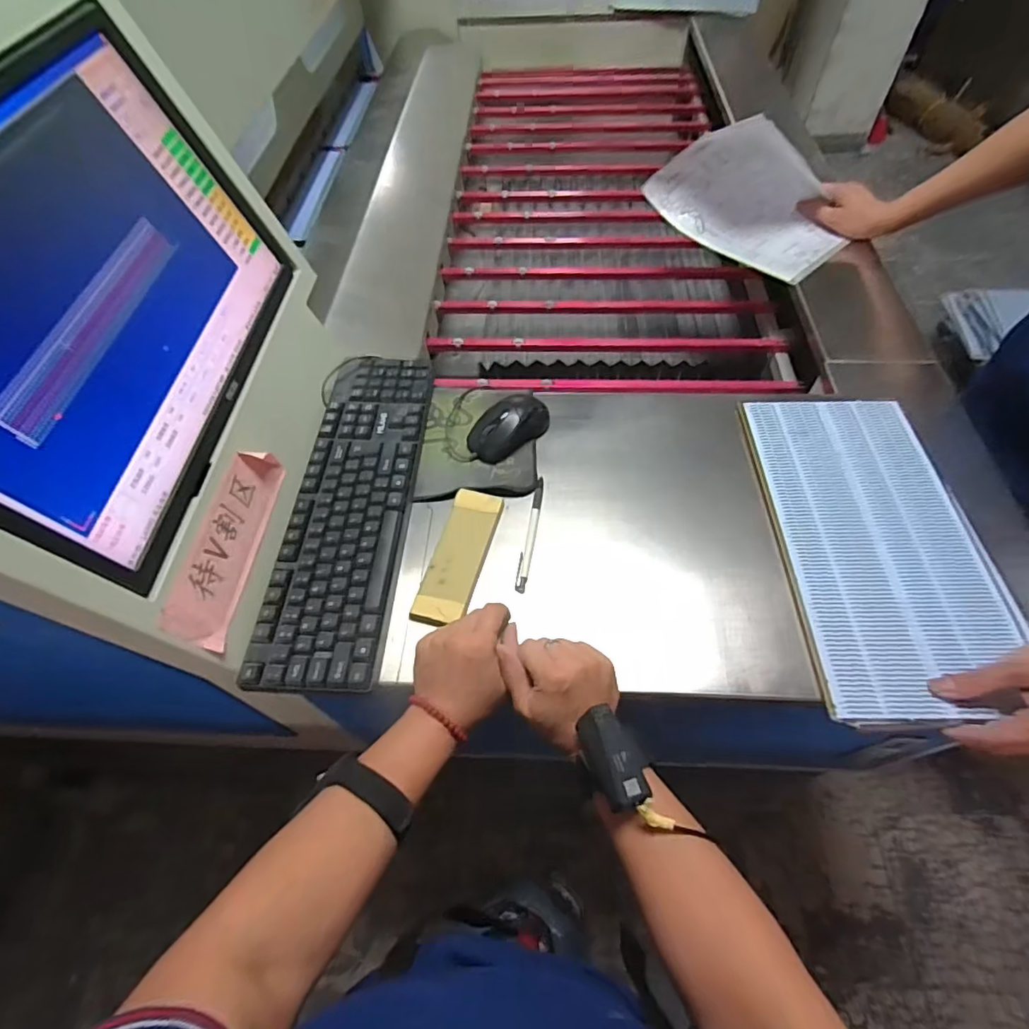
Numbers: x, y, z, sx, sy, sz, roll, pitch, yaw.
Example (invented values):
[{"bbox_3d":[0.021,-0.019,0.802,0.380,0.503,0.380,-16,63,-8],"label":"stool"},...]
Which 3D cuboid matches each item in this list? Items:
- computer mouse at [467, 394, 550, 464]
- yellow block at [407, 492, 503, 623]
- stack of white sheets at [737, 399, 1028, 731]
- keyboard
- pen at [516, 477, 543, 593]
[{"bbox_3d":[-0.007,-0.110,0.658,0.062,0.036,0.107,39,66,24],"label":"computer mouse"},{"bbox_3d":[-0.056,0.040,0.564,0.052,0.015,0.152,17,65,1],"label":"yellow block"},{"bbox_3d":[0.369,0.018,0.561,0.194,0.011,0.374,0,56,2],"label":"stack of white sheets"},{"bbox_3d":[-0.176,-0.018,0.599,0.121,0.024,0.414,2,56,3],"label":"keyboard"},{"bbox_3d":[0.017,0.019,0.582,0.011,0.006,0.140,7,57,7],"label":"pen"}]

